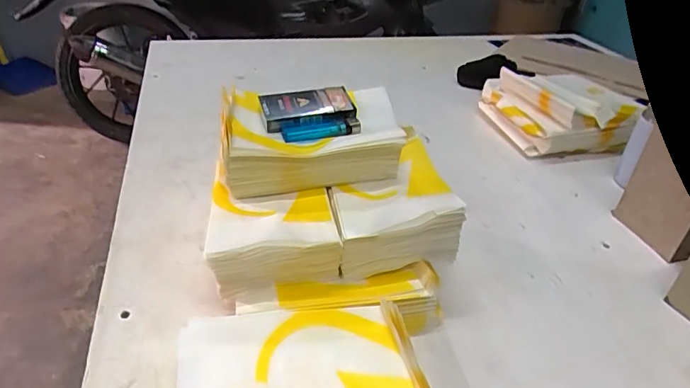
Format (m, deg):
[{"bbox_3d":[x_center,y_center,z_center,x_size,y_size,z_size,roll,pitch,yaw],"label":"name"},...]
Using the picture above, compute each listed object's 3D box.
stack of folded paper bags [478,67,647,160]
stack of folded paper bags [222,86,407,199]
[{"bbox_3d":[0.376,-0.153,0.864,0.202,0.091,0.214,-4,35,-14],"label":"stack of folded paper bags"},{"bbox_3d":[-0.036,-0.060,0.520,0.184,0.072,0.113,-2,34,-9],"label":"stack of folded paper bags"}]

